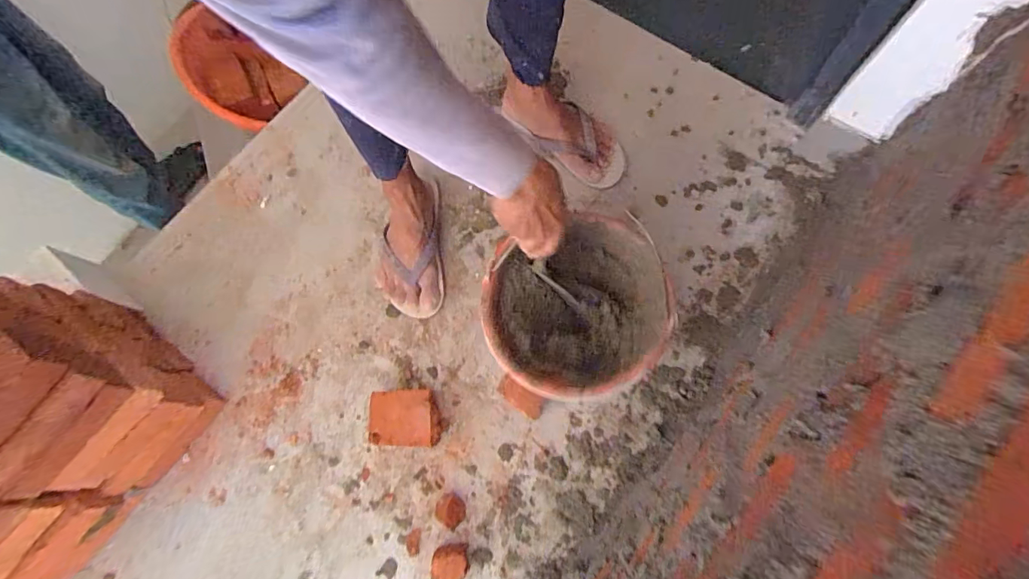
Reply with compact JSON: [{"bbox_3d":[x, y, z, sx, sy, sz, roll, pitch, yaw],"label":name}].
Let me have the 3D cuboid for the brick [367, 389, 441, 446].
[{"bbox_3d":[-0.163,0.192,0.702,0.095,0.047,0.081,-3,73,2],"label":"brick"}]

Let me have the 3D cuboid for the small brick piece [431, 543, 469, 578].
[{"bbox_3d":[-0.088,0.377,0.641,0.049,0.023,0.049,-2,73,0],"label":"small brick piece"}]

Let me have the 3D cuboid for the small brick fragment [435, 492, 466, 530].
[{"bbox_3d":[-0.092,0.314,0.668,0.045,0.036,0.040,34,77,12],"label":"small brick fragment"}]

